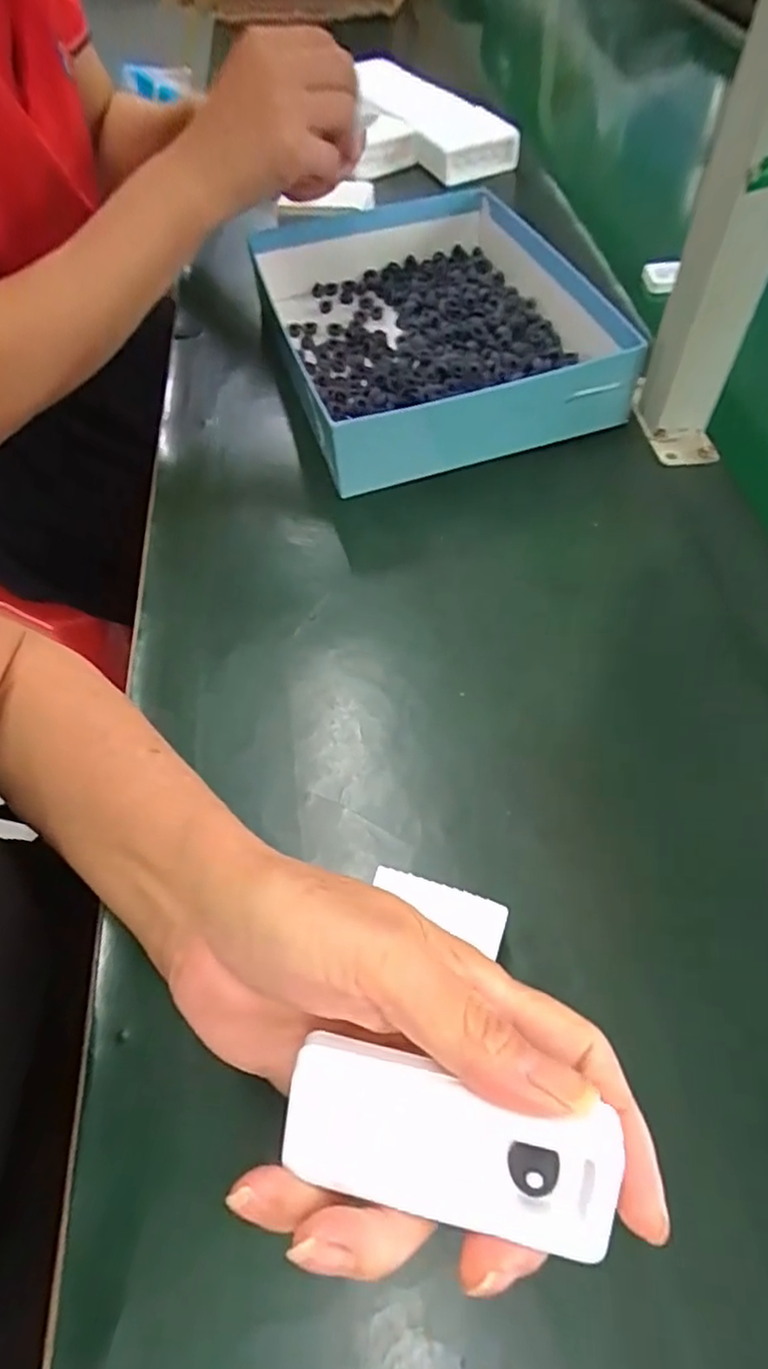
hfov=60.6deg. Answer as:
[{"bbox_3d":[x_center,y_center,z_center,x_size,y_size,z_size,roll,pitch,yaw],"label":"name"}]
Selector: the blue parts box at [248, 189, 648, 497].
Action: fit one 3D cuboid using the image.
[{"bbox_3d":[0.037,-0.302,0.536,0.244,0.062,0.331,-14,57,-5],"label":"blue parts box"}]

